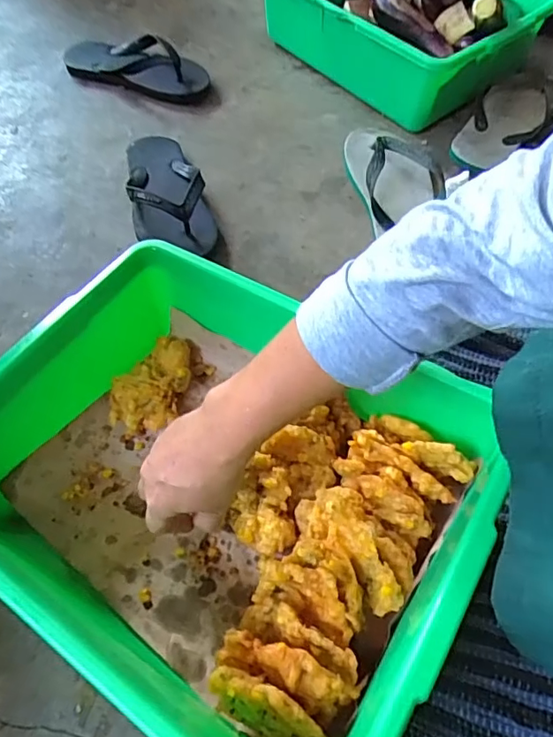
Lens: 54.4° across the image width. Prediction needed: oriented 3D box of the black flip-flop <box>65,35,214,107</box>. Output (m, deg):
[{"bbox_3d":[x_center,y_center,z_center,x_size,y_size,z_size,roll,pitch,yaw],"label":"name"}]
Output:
[{"bbox_3d":[-0.215,-0.483,0.848,0.228,0.048,0.106,16,58,8],"label":"black flip-flop"}]

